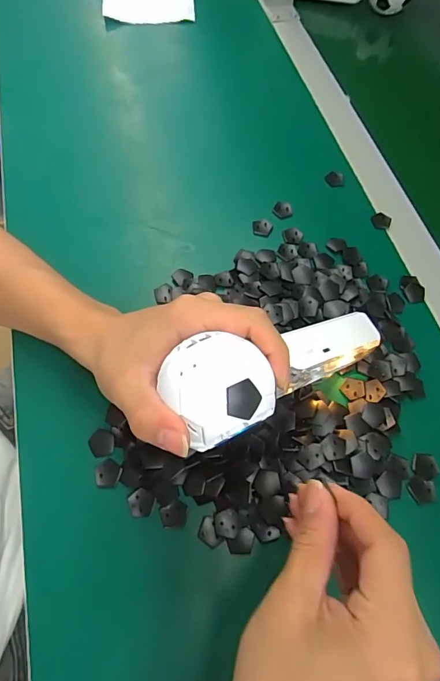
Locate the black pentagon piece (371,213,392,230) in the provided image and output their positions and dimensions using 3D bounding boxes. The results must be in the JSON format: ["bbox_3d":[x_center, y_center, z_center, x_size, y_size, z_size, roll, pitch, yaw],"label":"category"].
[{"bbox_3d":[0.158,-0.117,0.401,0.019,0.004,0.018,24,68,10],"label":"black pentagon piece"}]

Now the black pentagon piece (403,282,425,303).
[{"bbox_3d":[0.173,-0.041,0.363,0.018,0.004,0.018,34,70,14],"label":"black pentagon piece"}]

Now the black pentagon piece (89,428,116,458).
[{"bbox_3d":[-0.086,0.074,0.296,0.019,0.004,0.019,-5,66,-3],"label":"black pentagon piece"}]

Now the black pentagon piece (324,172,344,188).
[{"bbox_3d":[0.118,-0.166,0.422,0.019,0.004,0.019,15,66,6],"label":"black pentagon piece"}]

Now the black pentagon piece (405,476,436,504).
[{"bbox_3d":[0.142,0.106,0.289,0.018,0.004,0.017,6,66,2],"label":"black pentagon piece"}]

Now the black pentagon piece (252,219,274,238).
[{"bbox_3d":[0.040,-0.107,0.390,0.019,0.004,0.020,3,66,1],"label":"black pentagon piece"}]

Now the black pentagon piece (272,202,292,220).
[{"bbox_3d":[0.061,-0.127,0.399,0.019,0.004,0.017,10,66,4],"label":"black pentagon piece"}]

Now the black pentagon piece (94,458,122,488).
[{"bbox_3d":[-0.079,0.093,0.288,0.018,0.004,0.019,-5,66,-3],"label":"black pentagon piece"}]

